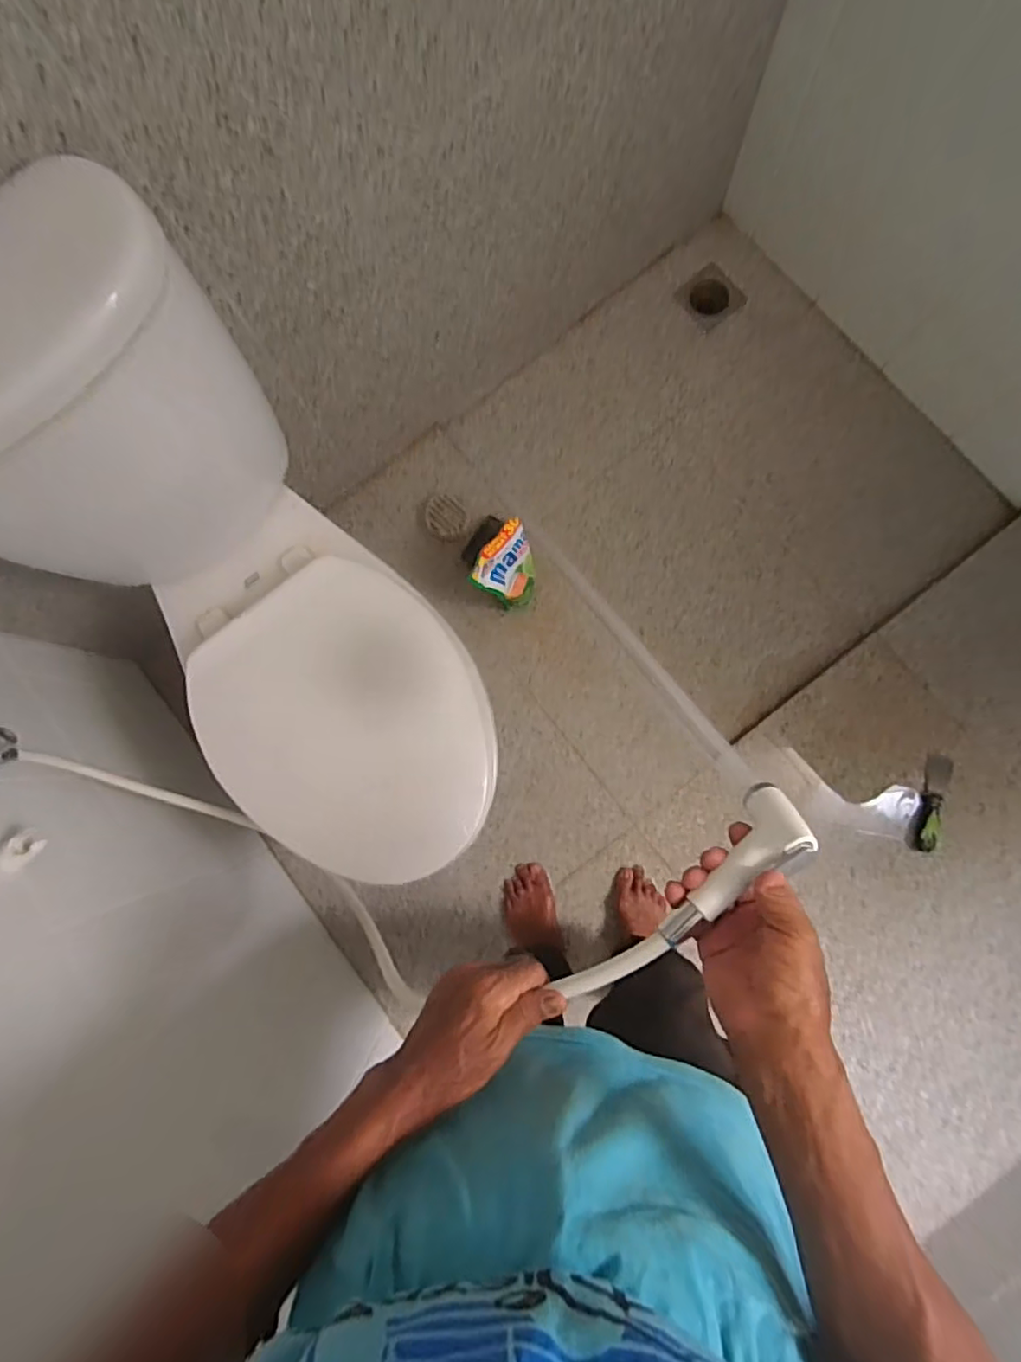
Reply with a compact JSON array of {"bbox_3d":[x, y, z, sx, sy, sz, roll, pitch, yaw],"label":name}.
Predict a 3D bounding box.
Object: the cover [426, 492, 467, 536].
[{"bbox_3d":[-0.134,-0.340,1.243,0.077,0.014,0.096,-33,83,-1],"label":"cover"}]

